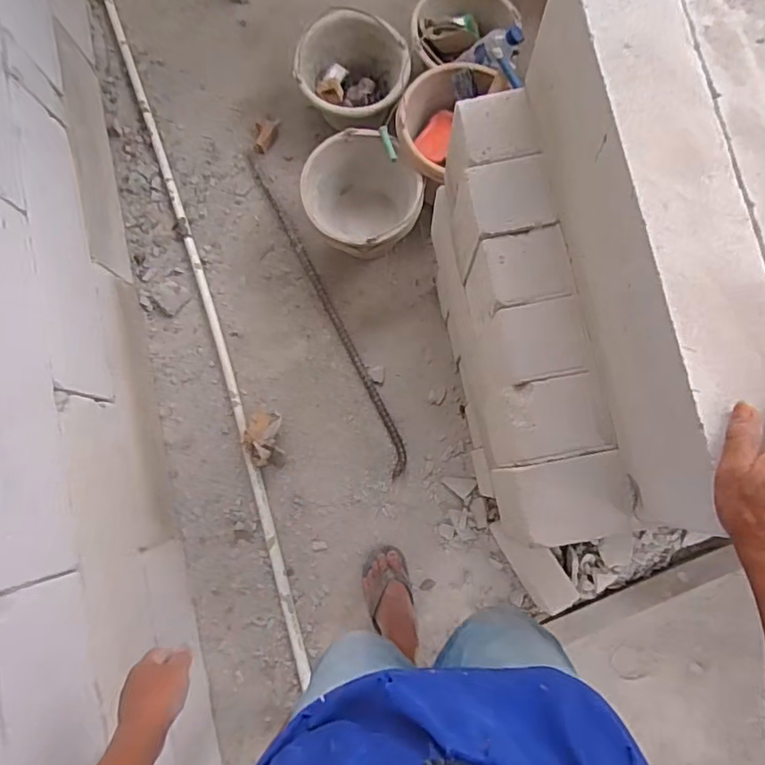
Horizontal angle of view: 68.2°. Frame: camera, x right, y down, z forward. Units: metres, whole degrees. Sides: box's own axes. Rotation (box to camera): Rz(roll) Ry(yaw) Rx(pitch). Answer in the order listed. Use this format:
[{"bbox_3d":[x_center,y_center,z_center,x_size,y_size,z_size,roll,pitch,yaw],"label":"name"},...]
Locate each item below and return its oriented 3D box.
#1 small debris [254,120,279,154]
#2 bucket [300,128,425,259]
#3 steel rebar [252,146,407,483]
[{"bbox_3d":[-0.288,-0.609,1.386,0.055,0.033,0.097,18,82,6],"label":"small debris"},{"bbox_3d":[-0.046,-0.395,1.275,0.228,0.192,0.247,0,81,3],"label":"bucket"},{"bbox_3d":[-0.124,-0.171,1.335,0.053,0.032,0.831,-25,81,-1],"label":"steel rebar"}]

